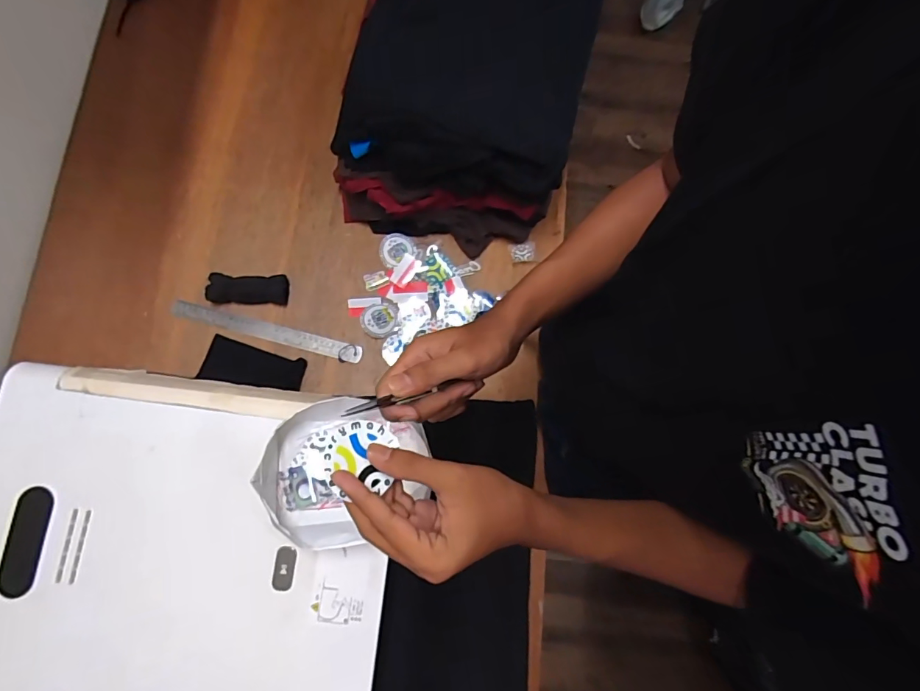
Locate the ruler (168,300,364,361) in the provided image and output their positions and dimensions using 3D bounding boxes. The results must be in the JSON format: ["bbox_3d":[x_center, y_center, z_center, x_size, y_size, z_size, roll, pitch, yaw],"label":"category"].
[{"bbox_3d":[-0.321,-0.024,0.751,0.319,0.005,0.028,14,85,0],"label":"ruler"}]

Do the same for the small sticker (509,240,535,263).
[{"bbox_3d":[0.111,-0.164,0.791,0.045,0.007,0.035,-11,79,-4],"label":"small sticker"}]

